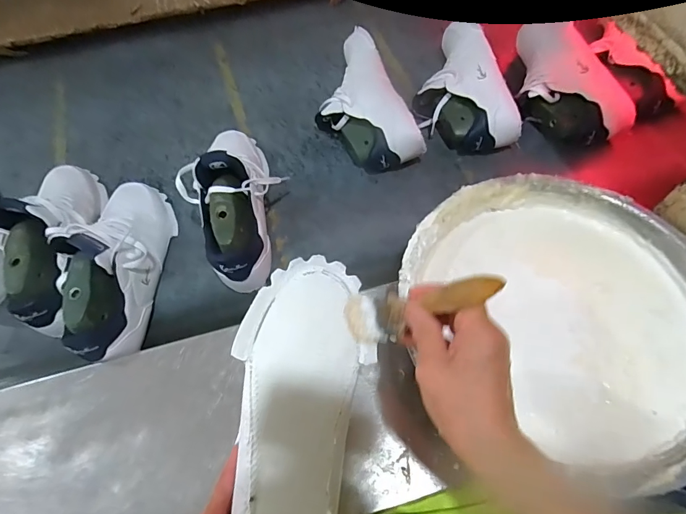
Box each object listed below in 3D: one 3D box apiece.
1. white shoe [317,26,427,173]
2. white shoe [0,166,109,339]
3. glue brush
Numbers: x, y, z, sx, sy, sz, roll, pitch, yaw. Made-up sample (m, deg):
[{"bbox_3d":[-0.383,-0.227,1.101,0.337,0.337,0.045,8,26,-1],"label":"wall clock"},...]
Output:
[{"bbox_3d":[0.022,-0.257,0.687,0.134,0.091,0.264,-16,60,-10],"label":"white shoe"},{"bbox_3d":[-0.410,-0.044,0.560,0.084,0.115,0.281,-12,60,-7],"label":"white shoe"},{"bbox_3d":[0.056,0.040,0.316,0.028,0.147,0.033,31,54,-30],"label":"glue brush"}]

